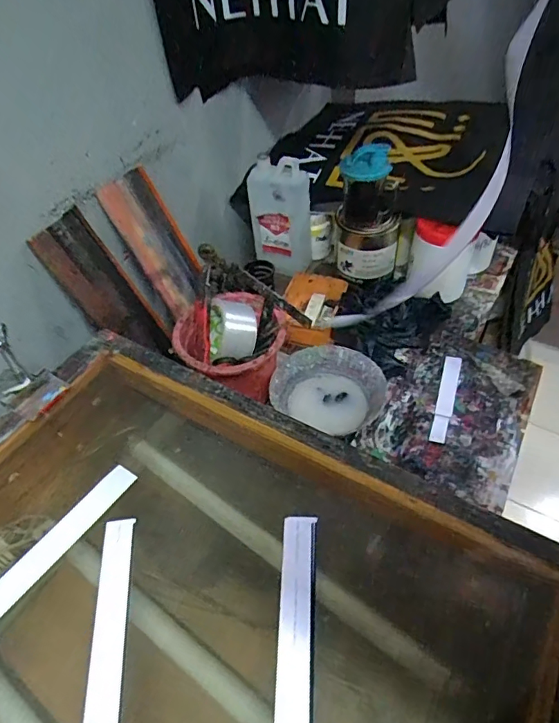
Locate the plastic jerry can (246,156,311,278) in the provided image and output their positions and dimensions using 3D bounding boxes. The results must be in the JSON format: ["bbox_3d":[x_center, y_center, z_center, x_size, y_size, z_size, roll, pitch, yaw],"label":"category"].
[{"bbox_3d":[0.003,-0.258,0.893,0.089,0.208,0.081,28,56,27],"label":"plastic jerry can"}]

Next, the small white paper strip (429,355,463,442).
[{"bbox_3d":[0.246,0.053,0.723,0.025,0.008,0.160,12,49,18],"label":"small white paper strip"}]

